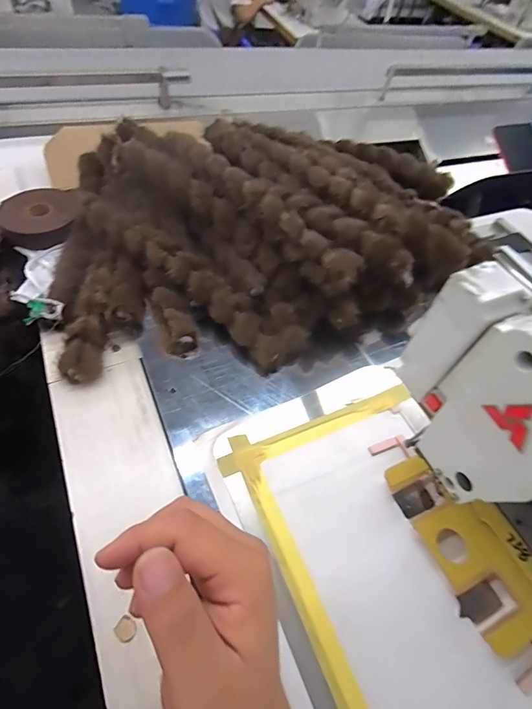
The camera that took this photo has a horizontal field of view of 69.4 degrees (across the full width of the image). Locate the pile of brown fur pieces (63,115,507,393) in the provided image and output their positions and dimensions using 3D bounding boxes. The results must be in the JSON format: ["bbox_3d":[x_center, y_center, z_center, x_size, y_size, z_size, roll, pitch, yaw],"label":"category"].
[{"bbox_3d":[-0.033,-0.207,0.604,0.554,0.139,0.470,-10,58,-15],"label":"pile of brown fur pieces"}]

